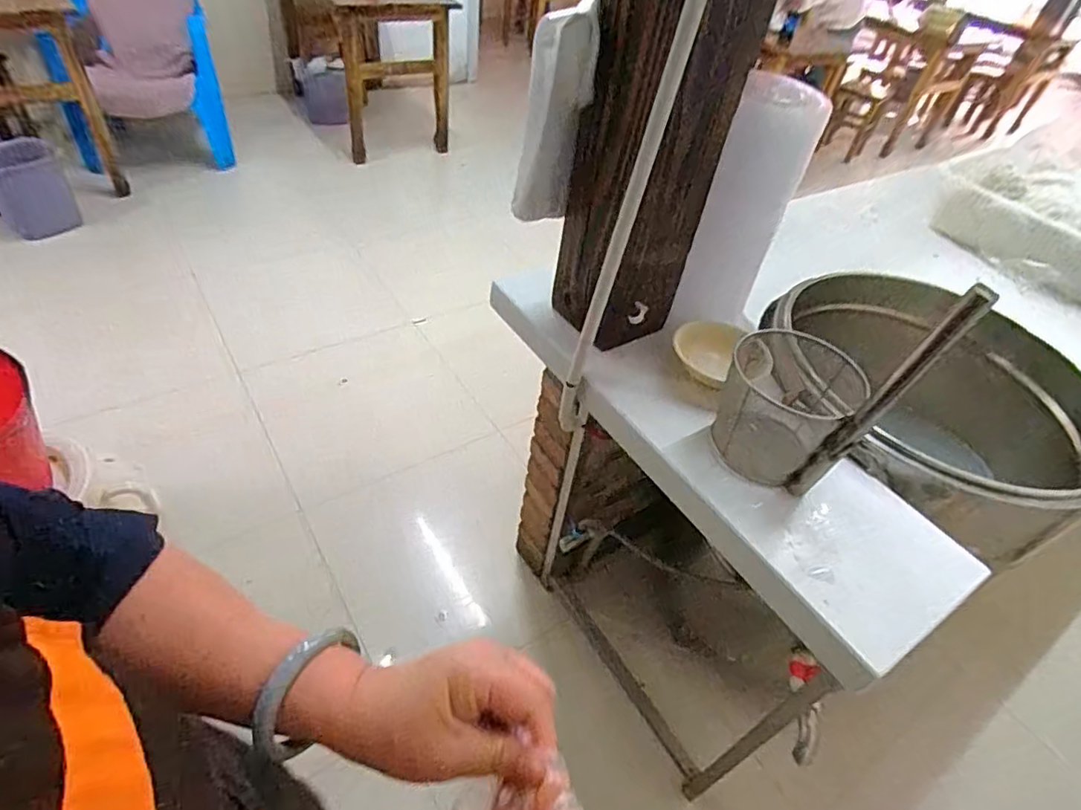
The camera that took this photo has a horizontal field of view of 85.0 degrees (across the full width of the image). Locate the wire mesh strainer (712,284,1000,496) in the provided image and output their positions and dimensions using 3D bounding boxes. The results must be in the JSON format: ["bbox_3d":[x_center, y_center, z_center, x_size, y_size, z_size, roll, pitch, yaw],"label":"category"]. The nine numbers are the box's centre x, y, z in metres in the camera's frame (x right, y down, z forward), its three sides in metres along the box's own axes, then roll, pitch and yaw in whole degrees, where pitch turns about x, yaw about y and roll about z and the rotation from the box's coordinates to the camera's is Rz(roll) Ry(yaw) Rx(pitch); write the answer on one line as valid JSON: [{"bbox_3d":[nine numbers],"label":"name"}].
[{"bbox_3d":[0.337,-0.053,0.719,0.163,0.318,0.192,20,46,11],"label":"wire mesh strainer"}]

